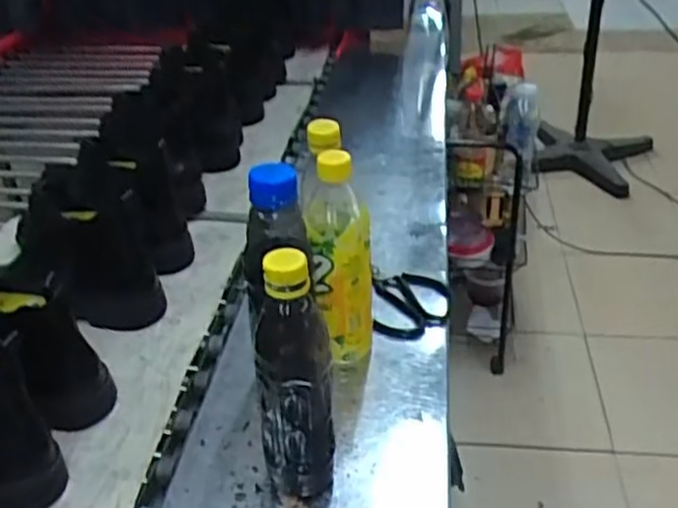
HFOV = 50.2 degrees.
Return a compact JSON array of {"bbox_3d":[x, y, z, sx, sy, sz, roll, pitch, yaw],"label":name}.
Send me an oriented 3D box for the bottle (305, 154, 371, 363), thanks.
[{"bbox_3d":[0.001,0.005,0.690,0.056,0.214,0.069,-4,33,-3],"label":"bottle"}]

